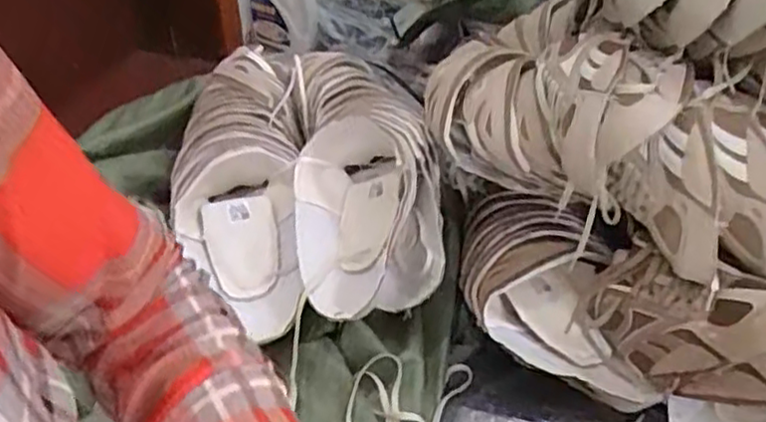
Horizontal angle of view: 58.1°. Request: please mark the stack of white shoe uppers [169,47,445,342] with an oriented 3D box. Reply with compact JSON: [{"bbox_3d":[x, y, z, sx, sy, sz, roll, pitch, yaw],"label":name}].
[{"bbox_3d":[-0.094,-0.057,0.842,0.272,0.137,0.451,-11,42,-12],"label":"stack of white shoe uppers"}]

